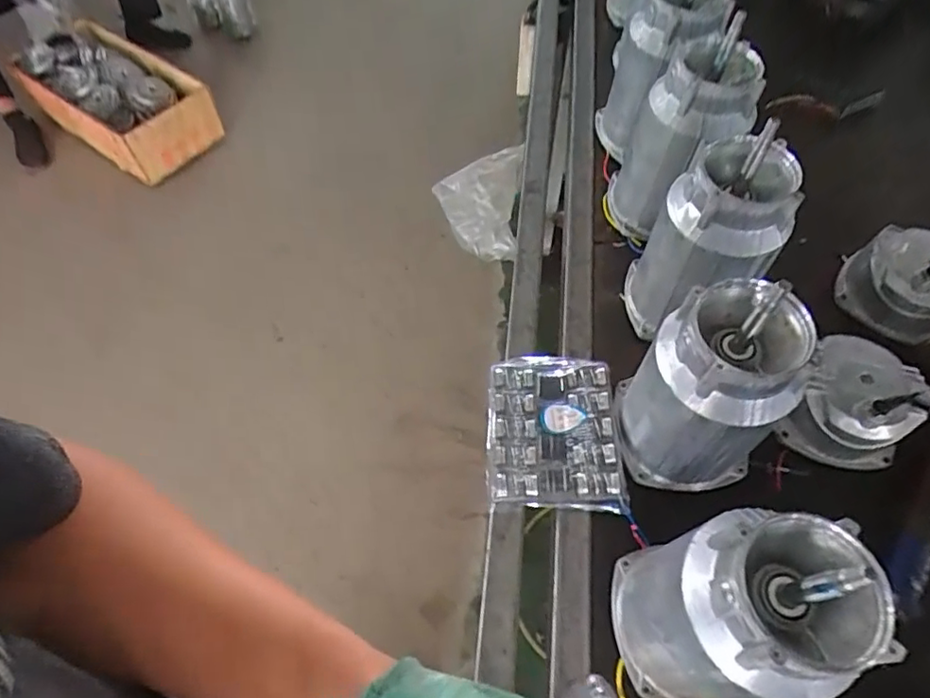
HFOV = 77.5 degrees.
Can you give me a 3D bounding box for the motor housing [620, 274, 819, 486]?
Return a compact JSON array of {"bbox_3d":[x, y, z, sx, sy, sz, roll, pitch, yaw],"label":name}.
[{"bbox_3d":[0.216,0.032,0.514,0.112,0.195,0.115,-6,59,-2],"label":"motor housing"}]

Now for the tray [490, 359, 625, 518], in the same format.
[{"bbox_3d":[0.091,0.080,0.607,0.130,0.022,0.167,2,59,3],"label":"tray"}]

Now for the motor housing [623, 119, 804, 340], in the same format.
[{"bbox_3d":[0.248,-0.099,0.607,0.114,0.225,0.101,8,59,6],"label":"motor housing"}]

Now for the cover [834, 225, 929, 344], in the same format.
[{"bbox_3d":[0.518,-0.081,0.672,0.126,0.090,0.126,-32,63,-16],"label":"cover"}]

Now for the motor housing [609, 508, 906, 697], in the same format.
[{"bbox_3d":[0.189,0.192,0.422,0.109,0.245,0.114,-1,59,1],"label":"motor housing"}]

